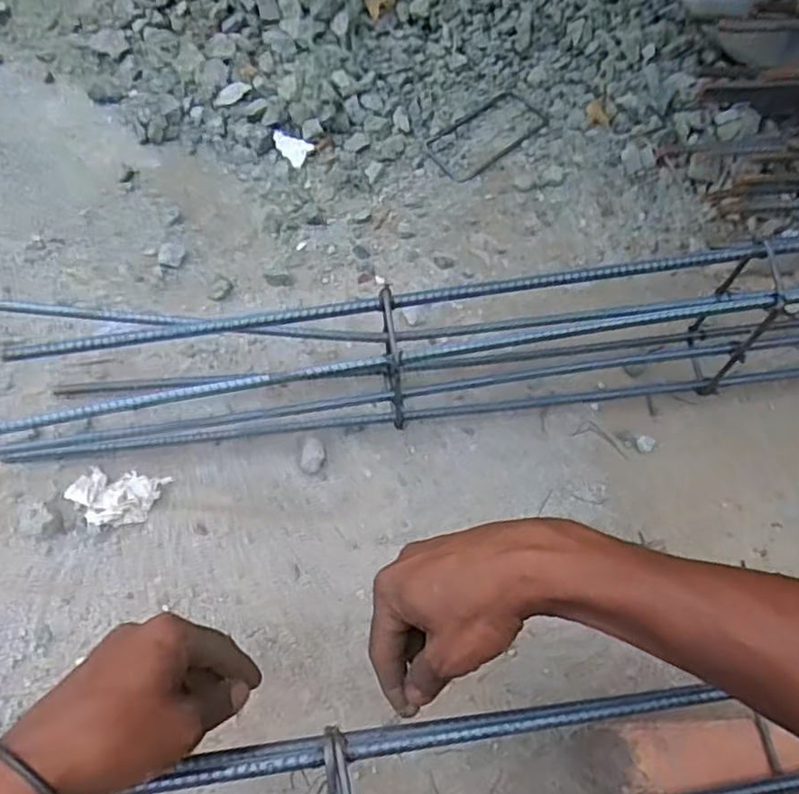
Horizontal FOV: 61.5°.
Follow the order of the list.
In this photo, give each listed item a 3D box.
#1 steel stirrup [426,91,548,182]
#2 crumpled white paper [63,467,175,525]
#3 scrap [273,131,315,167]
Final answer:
[{"bbox_3d":[0.098,-0.302,0.774,0.152,0.011,0.073,-39,71,-18],"label":"steel stirrup"},{"bbox_3d":[-0.236,0.083,0.559,0.072,0.014,0.046,3,64,0],"label":"crumpled white paper"},{"bbox_3d":[-0.121,-0.278,0.747,0.049,0.005,0.035,33,70,8],"label":"scrap"}]

